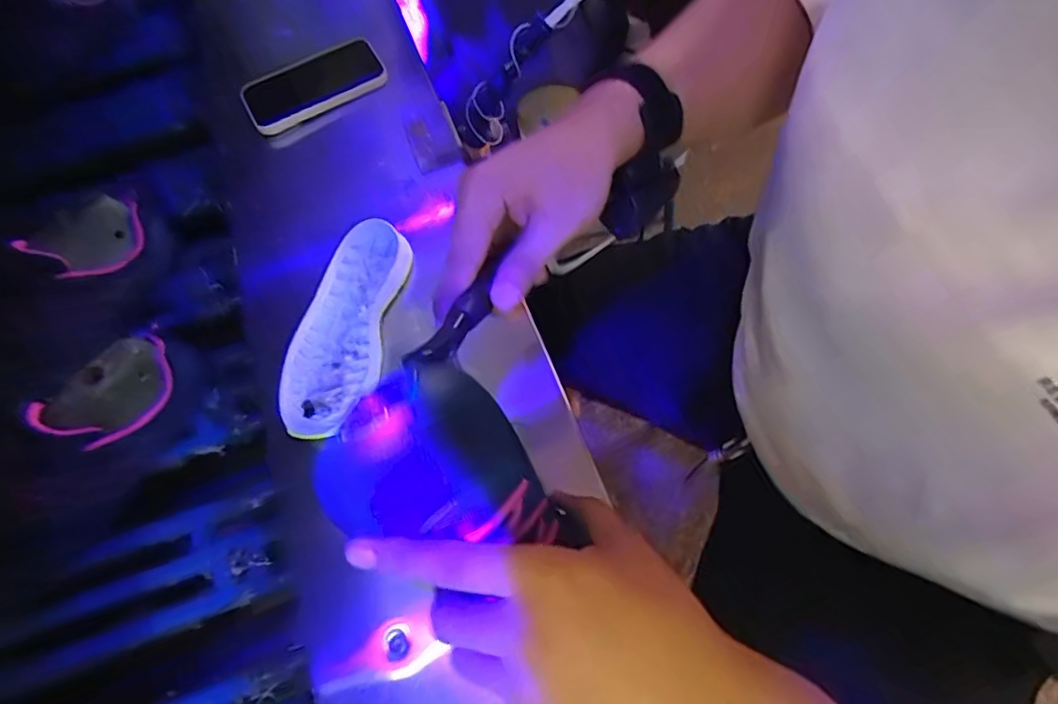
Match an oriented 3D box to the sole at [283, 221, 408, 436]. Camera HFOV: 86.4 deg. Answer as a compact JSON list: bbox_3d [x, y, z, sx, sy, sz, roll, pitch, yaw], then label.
[{"bbox_3d":[-0.162,-0.024,0.488,0.080,0.021,0.198,8,66,7],"label":"sole"}]

